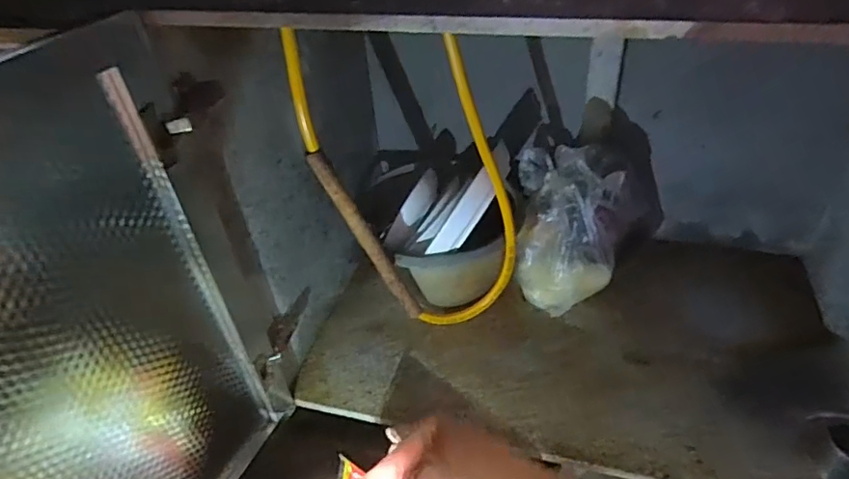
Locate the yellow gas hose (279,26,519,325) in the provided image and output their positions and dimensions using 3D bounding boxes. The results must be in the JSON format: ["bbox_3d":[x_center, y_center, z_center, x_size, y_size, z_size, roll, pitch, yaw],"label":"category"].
[{"bbox_3d":[-0.008,-0.062,0.783,0.291,0.457,0.102,3,40,9],"label":"yellow gas hose"}]

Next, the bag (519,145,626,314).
[{"bbox_3d":[0.239,-0.015,0.906,0.170,0.243,0.183,7,40,13],"label":"bag"}]

